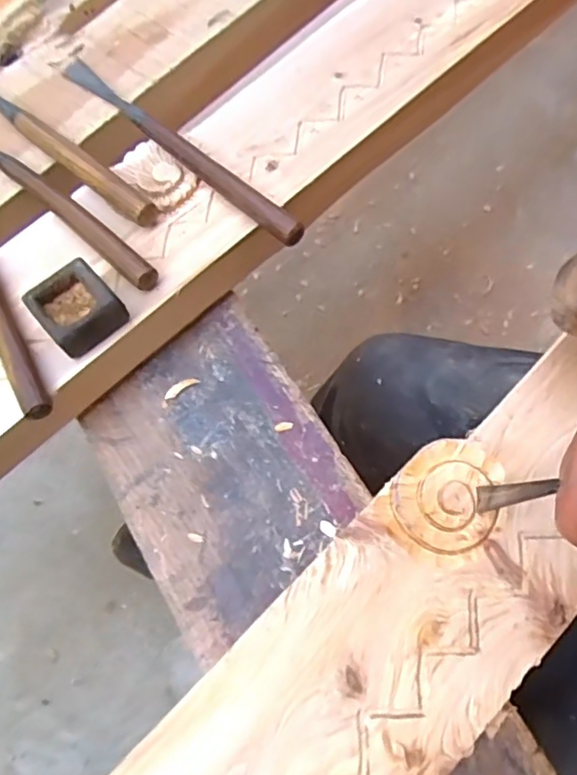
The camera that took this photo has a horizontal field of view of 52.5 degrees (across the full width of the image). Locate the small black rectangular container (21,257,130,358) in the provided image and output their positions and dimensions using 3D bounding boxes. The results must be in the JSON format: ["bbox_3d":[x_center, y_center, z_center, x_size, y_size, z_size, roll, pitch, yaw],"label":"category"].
[{"bbox_3d":[-0.136,-0.050,0.379,0.046,0.029,0.046,-41,73,-13],"label":"small black rectangular container"}]

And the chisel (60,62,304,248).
[{"bbox_3d":[-0.084,-0.186,0.436,0.261,0.021,0.025,42,75,15],"label":"chisel"}]

